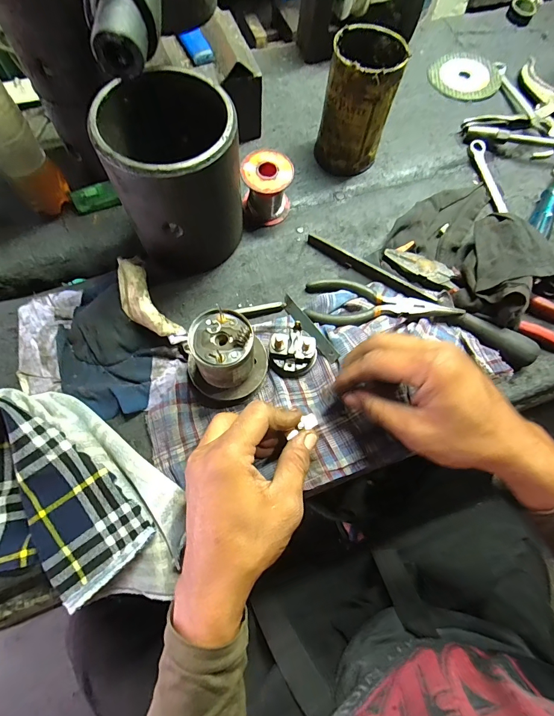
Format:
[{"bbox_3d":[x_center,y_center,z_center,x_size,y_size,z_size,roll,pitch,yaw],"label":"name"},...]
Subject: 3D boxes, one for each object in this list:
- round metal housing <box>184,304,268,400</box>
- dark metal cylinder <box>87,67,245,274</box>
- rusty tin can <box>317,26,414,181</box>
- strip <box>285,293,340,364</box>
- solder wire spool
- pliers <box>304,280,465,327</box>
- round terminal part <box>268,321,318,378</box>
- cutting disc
[{"bbox_3d":[-0.042,0.002,0.307,0.059,0.069,0.061,1,69,-2],"label":"round metal housing"},{"bbox_3d":[-0.088,-0.163,0.327,0.109,0.144,0.111,-14,70,-7],"label":"dark metal cylinder"},{"bbox_3d":[0.089,-0.277,0.392,0.072,0.116,0.072,1,69,-2],"label":"rusty tin can"},{"bbox_3d":[0.031,-0.031,0.354,0.012,0.004,0.089,-41,63,8],"label":"strip"},{"bbox_3d":[-0.010,-0.179,0.381,0.052,0.058,0.050,-2,69,-3],"label":"solder wire spool"},{"bbox_3d":[0.104,-0.051,0.355,0.150,0.017,0.050,11,69,2],"label":"pliers"},{"bbox_3d":[0.016,-0.008,0.334,0.045,0.025,0.041,1,69,-2],"label":"round terminal part"},{"bbox_3d":[0.272,-0.411,0.511,0.105,0.004,0.105,1,69,-2],"label":"cutting disc"}]

